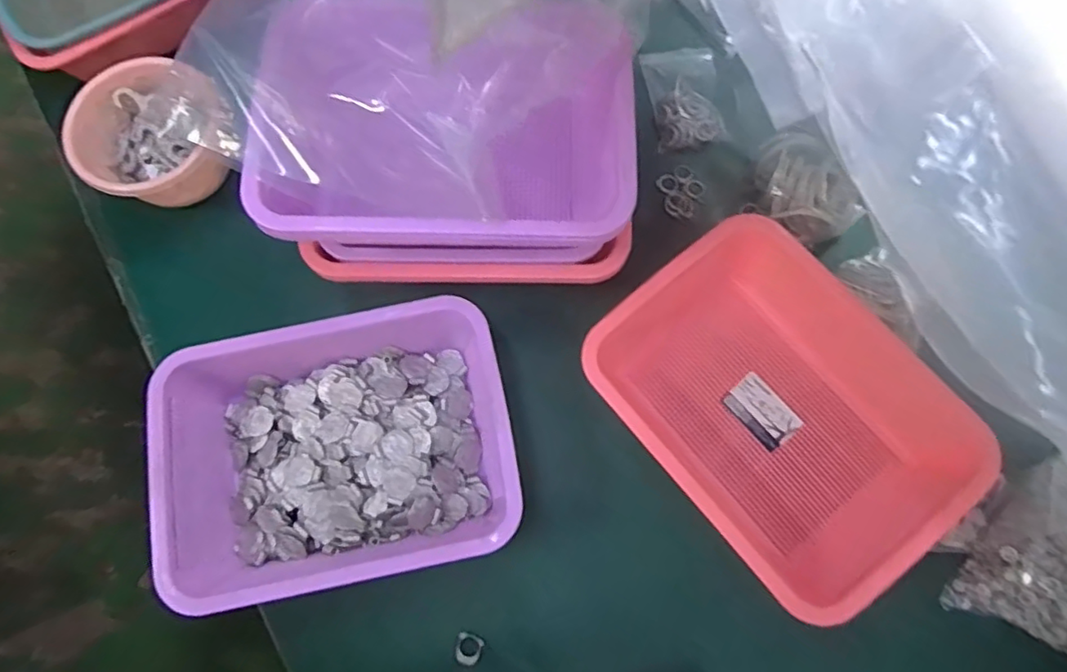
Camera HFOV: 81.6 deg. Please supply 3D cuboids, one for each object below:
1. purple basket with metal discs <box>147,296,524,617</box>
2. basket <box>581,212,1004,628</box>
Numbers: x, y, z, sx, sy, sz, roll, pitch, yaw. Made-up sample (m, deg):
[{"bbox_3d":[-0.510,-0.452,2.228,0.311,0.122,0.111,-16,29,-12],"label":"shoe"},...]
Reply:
[{"bbox_3d":[-0.175,0.102,0.565,0.307,0.073,0.228,-12,74,-1],"label":"purple basket with metal discs"},{"bbox_3d":[0.217,0.068,0.569,0.230,0.092,0.315,-41,77,-9],"label":"basket"}]

